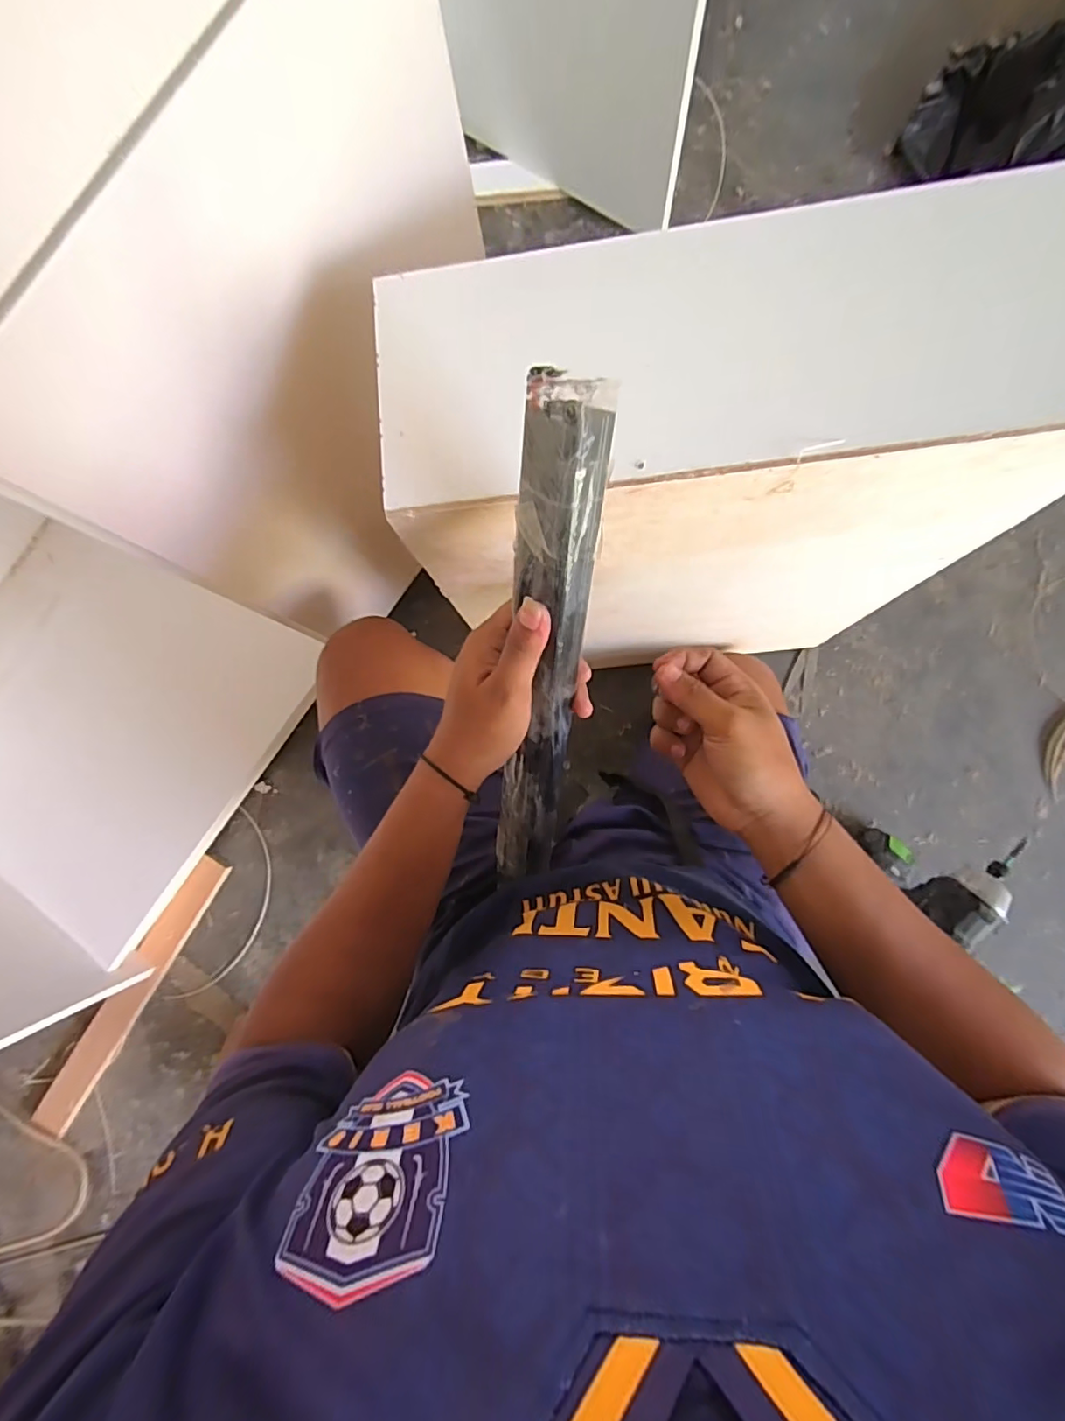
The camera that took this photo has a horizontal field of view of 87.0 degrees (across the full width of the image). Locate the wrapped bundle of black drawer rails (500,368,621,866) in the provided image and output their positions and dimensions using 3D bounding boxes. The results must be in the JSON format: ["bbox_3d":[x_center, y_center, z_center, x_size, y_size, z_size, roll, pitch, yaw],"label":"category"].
[{"bbox_3d":[0.005,-0.008,0.357,0.044,0.019,0.352,8,128,5],"label":"wrapped bundle of black drawer rails"}]

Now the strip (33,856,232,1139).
[{"bbox_3d":[-0.602,0.426,0.846,0.053,0.018,0.458,32,87,-6],"label":"strip"}]

